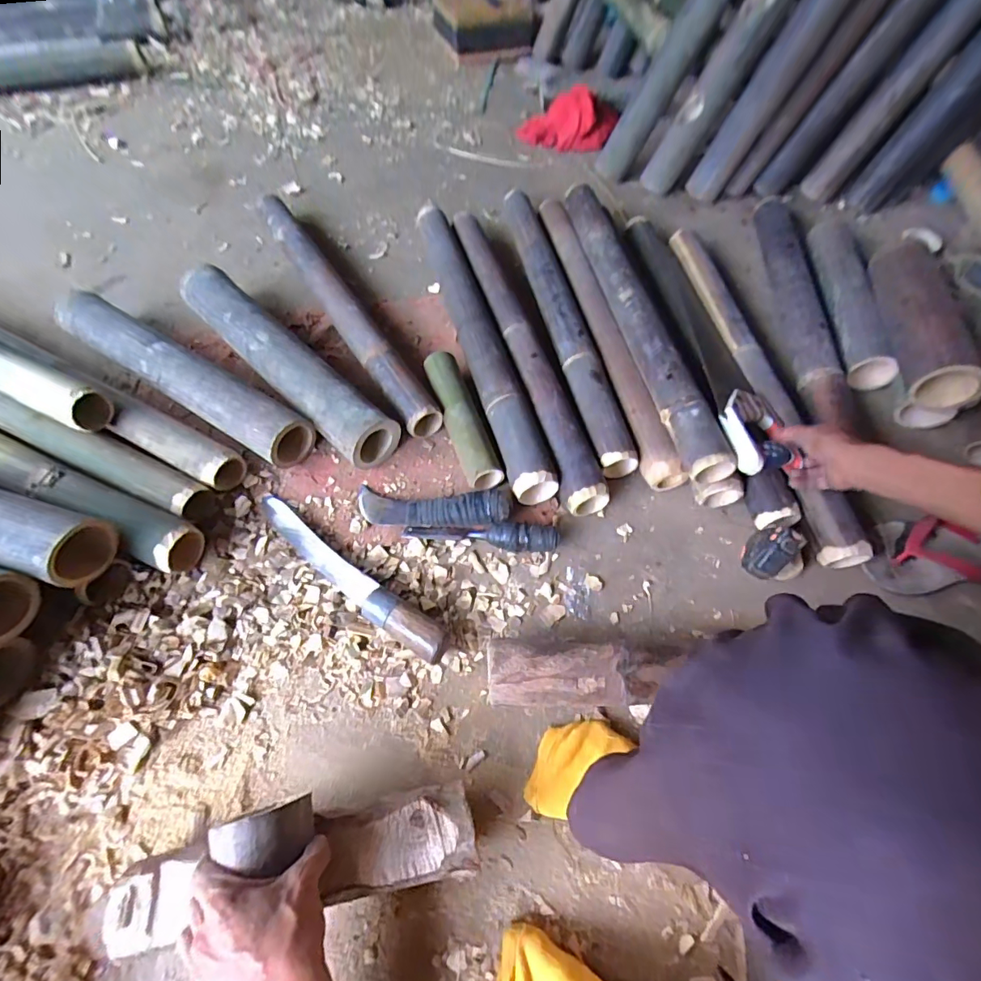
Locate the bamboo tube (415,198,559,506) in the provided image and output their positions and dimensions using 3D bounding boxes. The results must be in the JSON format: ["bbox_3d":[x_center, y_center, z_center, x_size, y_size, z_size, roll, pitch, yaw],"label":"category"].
[{"bbox_3d":[-0.032,-0.284,0.798,0.063,0.055,0.677,-13,61,-10],"label":"bamboo tube"}]

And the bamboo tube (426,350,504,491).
[{"bbox_3d":[-0.044,-0.104,0.707,0.049,0.060,0.233,-17,62,-12],"label":"bamboo tube"}]

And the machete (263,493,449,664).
[{"bbox_3d":[-0.185,0.098,0.593,0.328,0.036,0.046,34,64,16],"label":"machete"}]

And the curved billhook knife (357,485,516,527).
[{"bbox_3d":[-0.078,0.017,0.640,0.205,0.041,0.053,4,60,0],"label":"curved billhook knife"}]

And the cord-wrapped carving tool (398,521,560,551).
[{"bbox_3d":[-0.011,0.056,0.622,0.204,0.039,0.042,1,60,-1],"label":"cord-wrapped carving tool"}]

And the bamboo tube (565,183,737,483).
[{"bbox_3d":[0.222,-0.279,0.746,0.075,0.068,0.600,-7,60,-6],"label":"bamboo tube"}]

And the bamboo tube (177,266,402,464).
[{"bbox_3d":[-0.327,-0.199,0.745,0.477,0.091,0.079,41,66,19],"label":"bamboo tube"}]

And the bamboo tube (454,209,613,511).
[{"bbox_3d":[0.040,-0.258,0.788,0.057,0.053,0.653,-13,61,-10],"label":"bamboo tube"}]

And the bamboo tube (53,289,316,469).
[{"bbox_3d":[-0.470,-0.171,0.729,0.481,0.087,0.074,29,63,14],"label":"bamboo tube"}]

